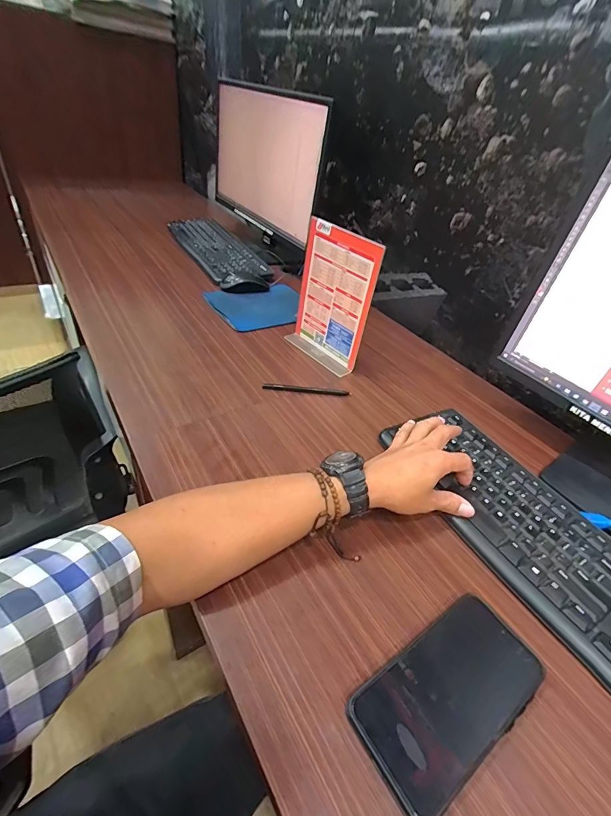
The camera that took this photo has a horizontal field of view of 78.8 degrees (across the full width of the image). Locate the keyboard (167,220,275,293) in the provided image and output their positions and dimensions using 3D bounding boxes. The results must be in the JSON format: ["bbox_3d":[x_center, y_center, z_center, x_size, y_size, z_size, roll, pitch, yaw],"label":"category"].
[{"bbox_3d":[-0.232,-0.418,0.992,0.153,0.027,0.511,-16,46,-28],"label":"keyboard"}]

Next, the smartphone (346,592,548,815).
[{"bbox_3d":[0.115,0.222,0.295,0.158,0.014,0.080,-20,48,-31],"label":"smartphone"}]

